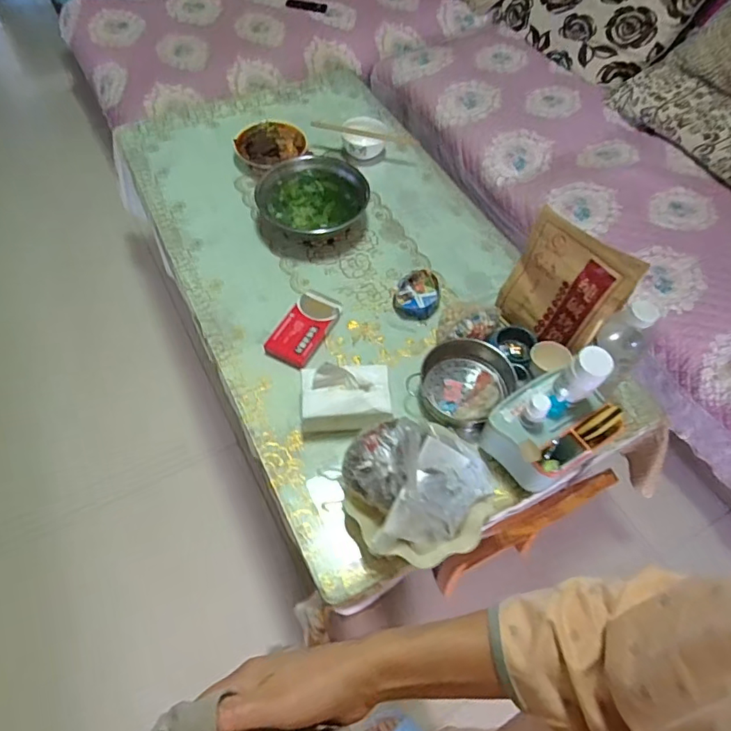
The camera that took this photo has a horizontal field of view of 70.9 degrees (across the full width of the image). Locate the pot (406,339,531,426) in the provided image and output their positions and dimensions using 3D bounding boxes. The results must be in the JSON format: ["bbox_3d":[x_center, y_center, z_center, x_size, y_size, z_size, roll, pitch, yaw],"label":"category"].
[{"bbox_3d":[0.178,0.035,0.929,0.169,0.062,0.159,1,58,-2],"label":"pot"}]

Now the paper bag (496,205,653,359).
[{"bbox_3d":[0.340,-0.133,0.900,0.023,0.240,0.200,-25,59,-27],"label":"paper bag"}]

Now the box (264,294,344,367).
[{"bbox_3d":[-0.119,-0.073,1.001,0.087,0.026,0.167,26,60,13],"label":"box"}]

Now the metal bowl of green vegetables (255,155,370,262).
[{"bbox_3d":[-0.116,-0.349,1.140,0.254,0.103,0.207,-5,58,-6],"label":"metal bowl of green vegetables"}]

